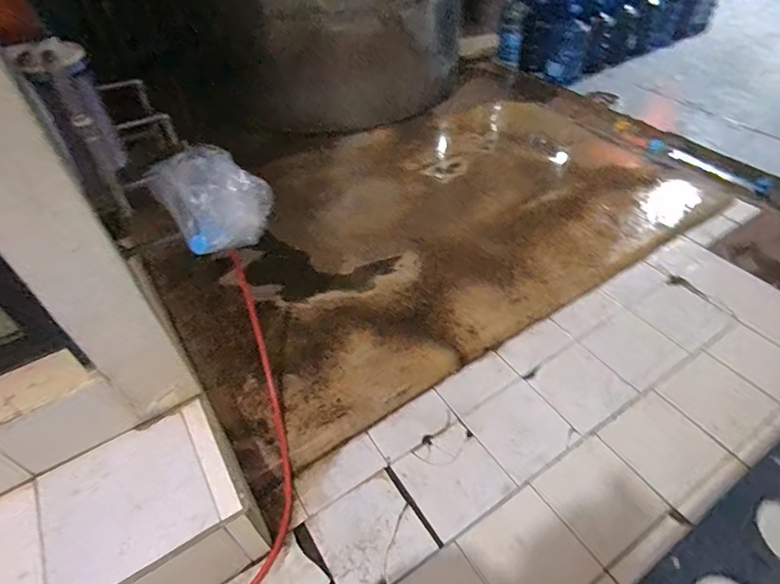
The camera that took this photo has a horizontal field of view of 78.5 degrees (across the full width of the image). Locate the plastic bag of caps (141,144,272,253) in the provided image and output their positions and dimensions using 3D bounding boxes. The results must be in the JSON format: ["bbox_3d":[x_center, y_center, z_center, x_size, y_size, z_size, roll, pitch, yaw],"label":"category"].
[{"bbox_3d":[-0.501,-0.269,1.386,0.281,0.234,0.218,-35,53,-26],"label":"plastic bag of caps"}]

